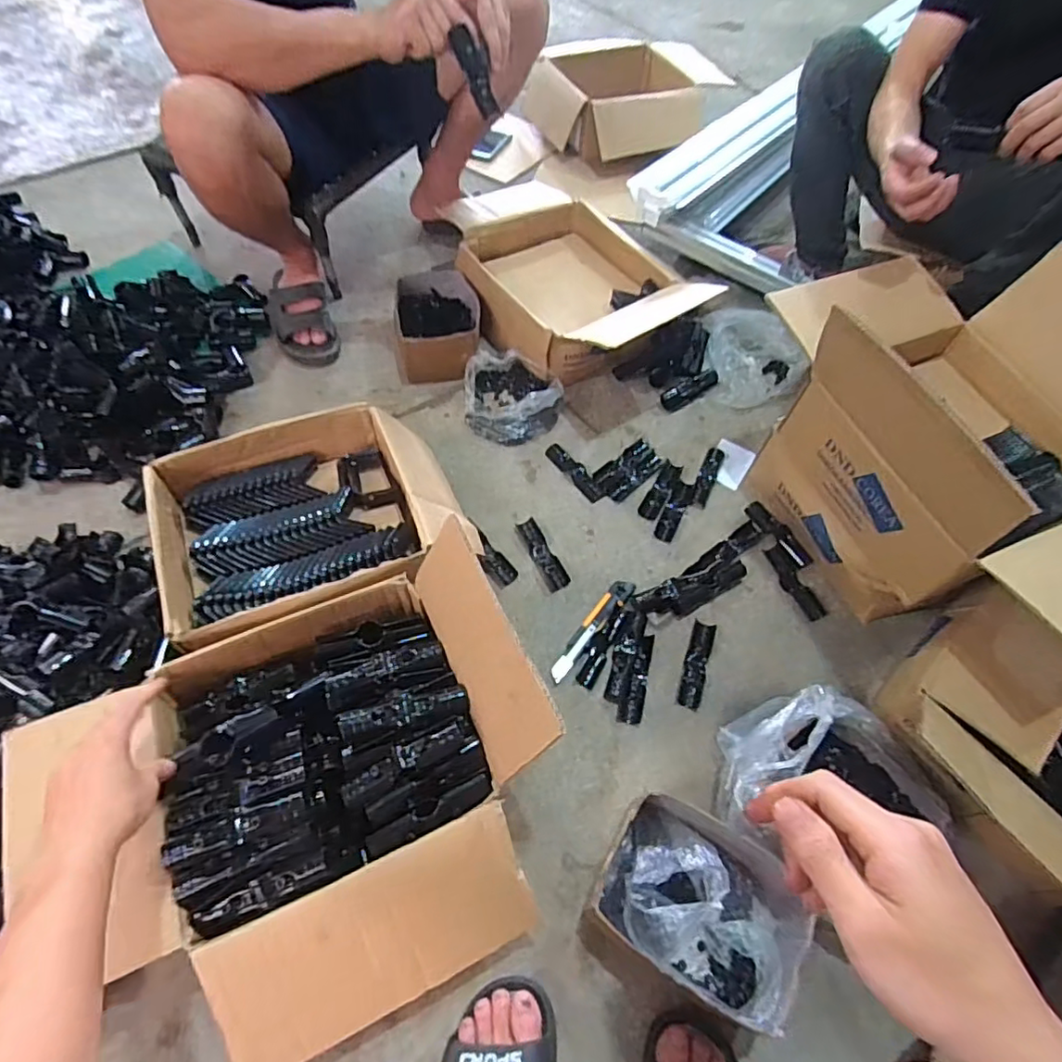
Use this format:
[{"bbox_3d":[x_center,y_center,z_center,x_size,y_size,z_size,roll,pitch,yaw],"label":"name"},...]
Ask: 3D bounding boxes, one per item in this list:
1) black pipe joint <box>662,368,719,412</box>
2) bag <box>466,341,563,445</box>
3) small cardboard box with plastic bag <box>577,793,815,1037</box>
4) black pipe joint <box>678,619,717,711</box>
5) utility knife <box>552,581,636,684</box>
[{"bbox_3d":[0.302,-0.269,1.147,0.126,0.029,0.044,-31,65,-21],"label":"black pipe joint"},{"bbox_3d":[-0.034,-0.257,1.087,0.163,0.068,0.199,-1,58,-5],"label":"bag"},{"bbox_3d":[0.175,0.411,0.647,0.189,0.124,0.159,28,60,13],"label":"small cardboard box with plastic bag"},{"bbox_3d":[0.234,0.188,0.848,0.030,0.011,0.127,19,59,7],"label":"black pipe joint"},{"bbox_3d":[0.087,0.140,0.864,0.028,0.016,0.185,36,62,17],"label":"utility knife"}]

